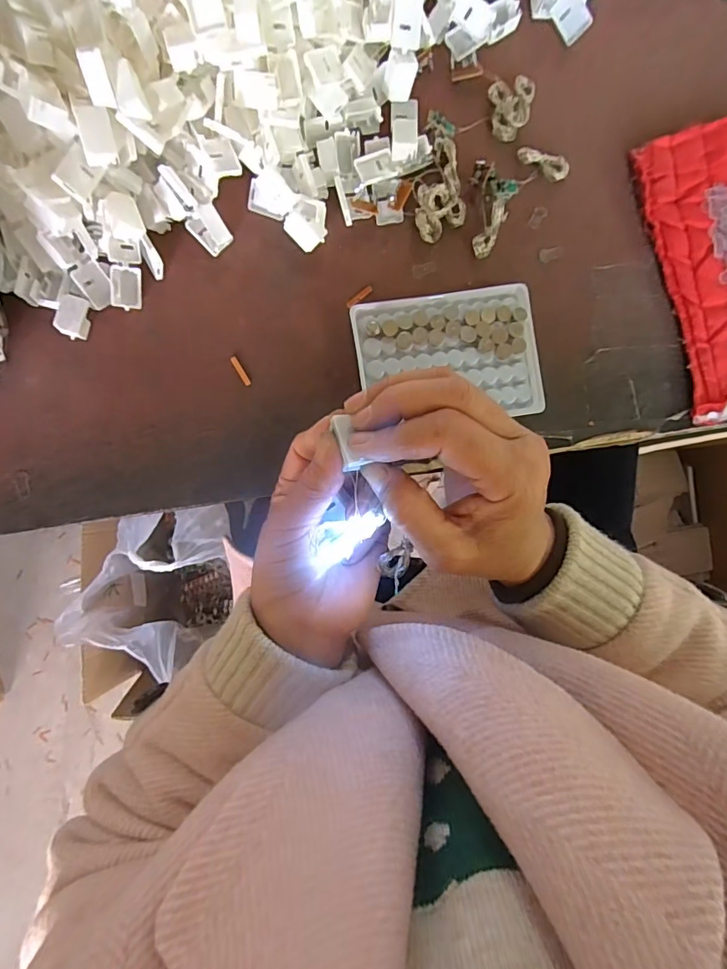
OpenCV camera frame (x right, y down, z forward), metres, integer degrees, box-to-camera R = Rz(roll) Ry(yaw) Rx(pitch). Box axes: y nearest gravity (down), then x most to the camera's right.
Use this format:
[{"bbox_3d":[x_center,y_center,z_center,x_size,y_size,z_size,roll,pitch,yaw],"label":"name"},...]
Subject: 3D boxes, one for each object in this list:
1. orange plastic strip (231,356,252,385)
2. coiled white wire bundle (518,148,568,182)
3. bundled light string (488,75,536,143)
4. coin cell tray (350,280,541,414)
[{"bbox_3d":[-0.087,-0.080,0.337,0.005,0.004,0.022,-30,91,-4],"label":"orange plastic strip"},{"bbox_3d":[0.132,-0.236,0.350,0.038,0.008,0.015,31,88,-4],"label":"coiled white wire bundle"},{"bbox_3d":[0.109,-0.273,0.346,0.034,0.011,0.041,-10,91,-4],"label":"bundled light string"},{"bbox_3d":[0.060,-0.094,0.343,0.129,0.009,0.090,-6,91,-4],"label":"coin cell tray"}]

